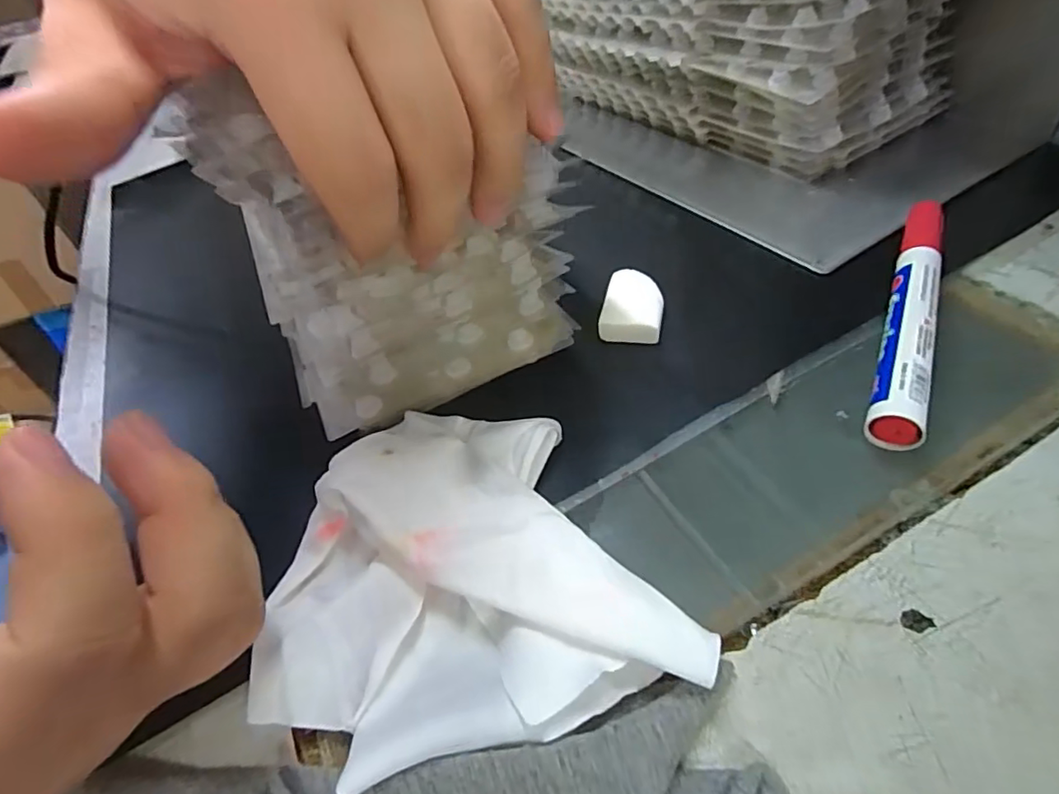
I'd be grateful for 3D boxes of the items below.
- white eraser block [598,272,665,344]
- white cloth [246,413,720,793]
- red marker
[{"bbox_3d":[0.046,-0.041,0.249,0.026,0.011,0.037,4,48,17],"label":"white eraser block"},{"bbox_3d":[-0.026,0.050,0.163,0.112,0.021,0.099,-20,46,-7],"label":"white cloth"},{"bbox_3d":[0.145,-0.033,0.219,0.018,0.019,0.131,14,51,24],"label":"red marker"}]

